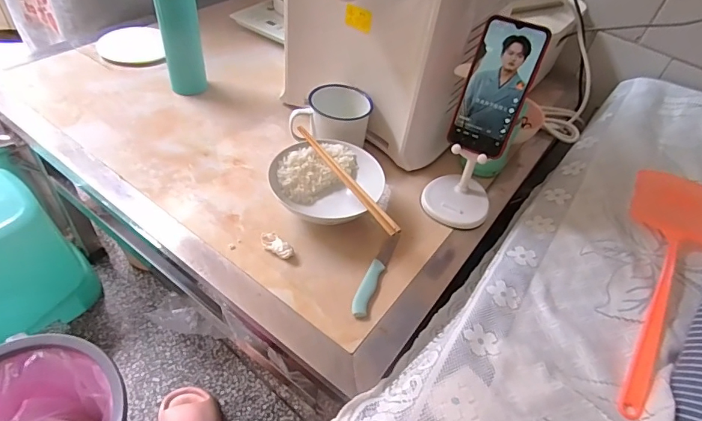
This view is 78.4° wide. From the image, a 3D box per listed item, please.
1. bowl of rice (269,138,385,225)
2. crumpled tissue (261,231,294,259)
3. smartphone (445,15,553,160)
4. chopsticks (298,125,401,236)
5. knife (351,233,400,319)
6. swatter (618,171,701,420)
[{"bbox_3d":[-0.033,-0.033,0.601,0.148,0.059,0.141,36,51,24],"label":"bowl of rice"},{"bbox_3d":[-0.094,0.044,0.553,0.049,0.014,0.025,34,51,22],"label":"crumpled tissue"},{"bbox_3d":[0.180,-0.150,0.536,0.083,0.162,0.008,24,28,20],"label":"smartphone"},{"bbox_3d":[-0.012,-0.048,0.573,0.017,0.010,0.231,-22,53,-27],"label":"chopsticks"},{"bbox_3d":[0.032,0.076,0.549,0.021,0.012,0.141,20,47,10],"label":"knife"},{"bbox_3d":[0.427,0.083,0.580,0.124,0.022,0.467,29,49,18],"label":"swatter"}]

